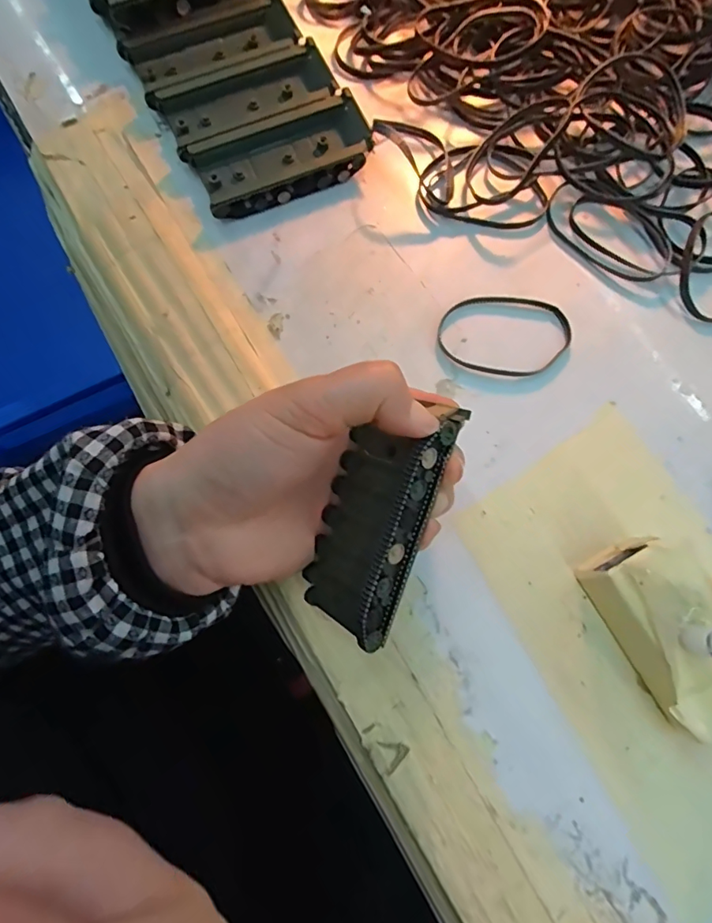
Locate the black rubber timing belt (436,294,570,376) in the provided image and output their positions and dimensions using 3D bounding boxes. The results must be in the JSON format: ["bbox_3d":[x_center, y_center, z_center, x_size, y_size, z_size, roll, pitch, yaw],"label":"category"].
[{"bbox_3d":[0.079,-0.070,0.271,0.069,0.004,0.045,7,76,1],"label":"black rubber timing belt"}]

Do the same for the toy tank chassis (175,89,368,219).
[{"bbox_3d":[-0.042,-0.175,0.290,0.097,0.016,0.047,-22,77,-6],"label":"toy tank chassis"}]

